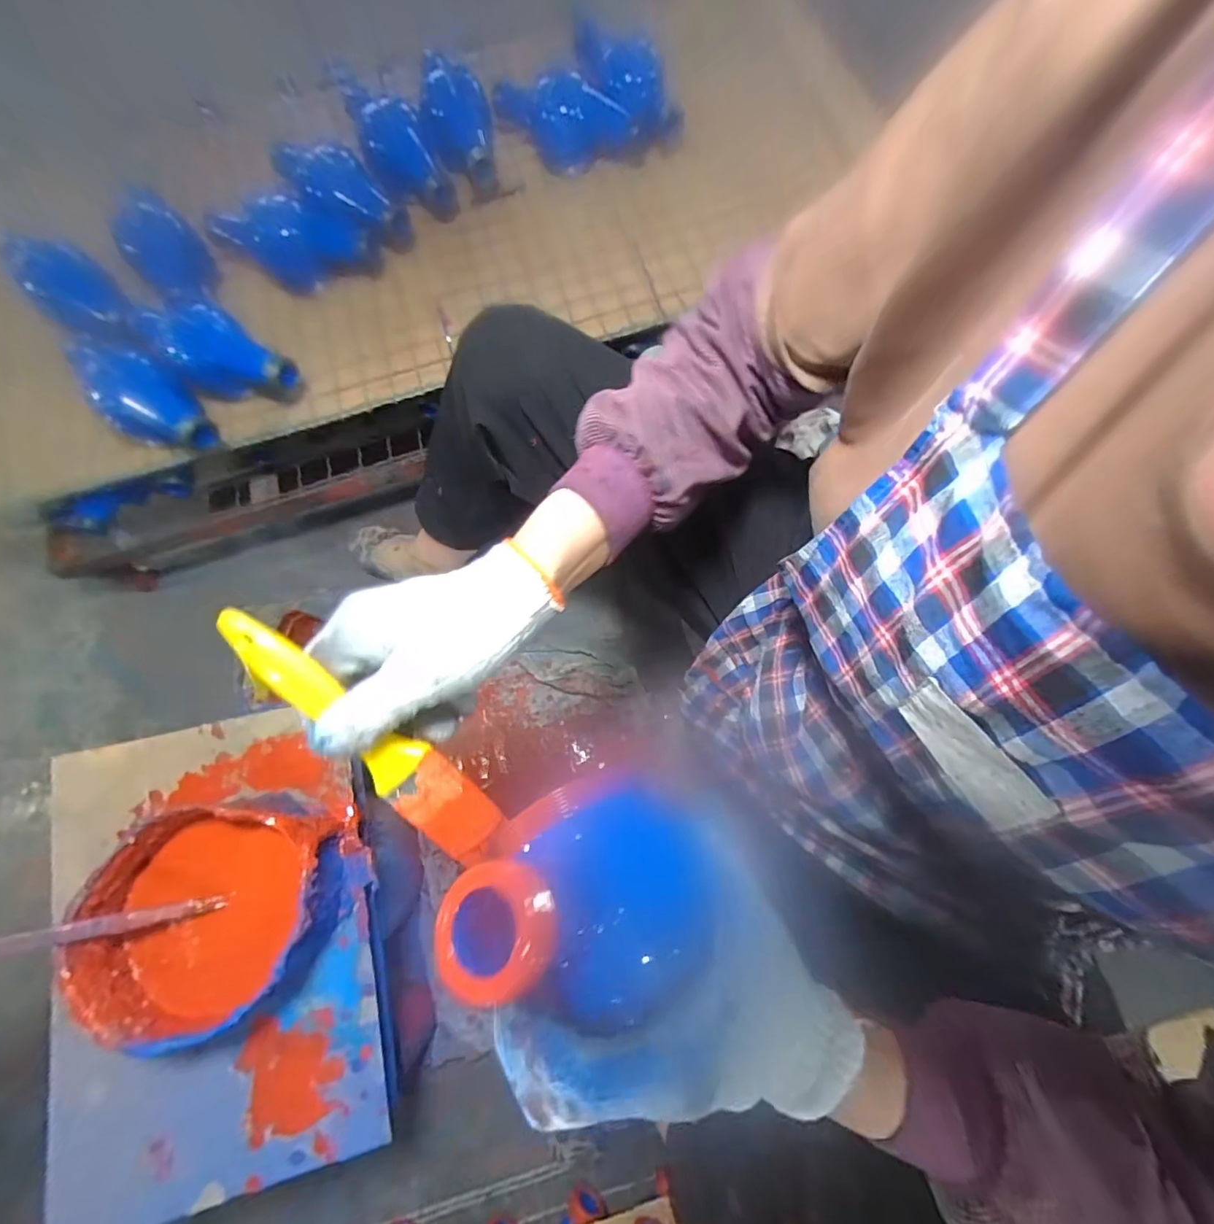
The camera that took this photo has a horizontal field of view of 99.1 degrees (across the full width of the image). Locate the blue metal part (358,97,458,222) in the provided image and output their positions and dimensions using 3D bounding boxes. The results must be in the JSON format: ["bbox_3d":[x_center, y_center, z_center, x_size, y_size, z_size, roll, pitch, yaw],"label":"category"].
[{"bbox_3d":[-0.295,-0.664,0.765,0.105,0.152,0.095,-16,69,13],"label":"blue metal part"}]

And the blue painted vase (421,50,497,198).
[{"bbox_3d":[-0.196,-0.637,0.696,0.089,0.131,0.104,-14,77,-2],"label":"blue painted vase"}]

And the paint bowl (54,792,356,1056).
[{"bbox_3d":[-0.312,0.244,0.427,0.159,0.104,0.160,-1,75,2],"label":"paint bowl"}]

